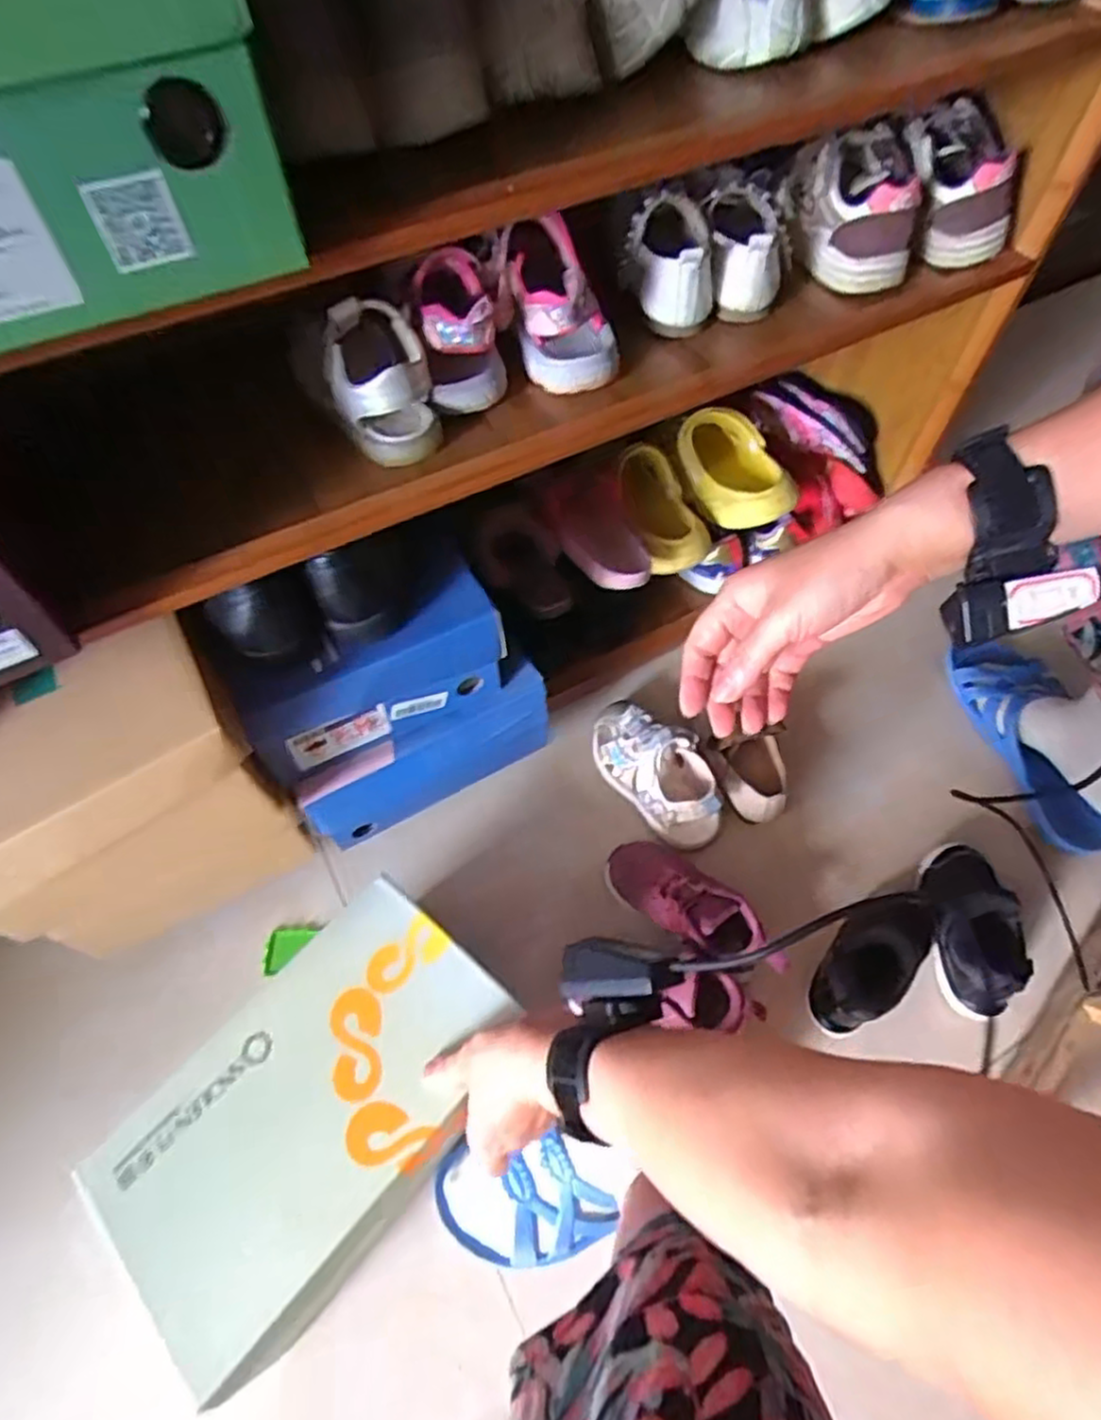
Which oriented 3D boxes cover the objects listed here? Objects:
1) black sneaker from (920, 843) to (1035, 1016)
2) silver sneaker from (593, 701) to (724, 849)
[{"bbox_3d":[0.386,0.194,0.652,0.066,0.065,0.156,1,59,1],"label":"black sneaker"},{"bbox_3d":[0.106,0.056,0.732,0.073,0.068,0.174,-33,64,-17],"label":"silver sneaker"}]

